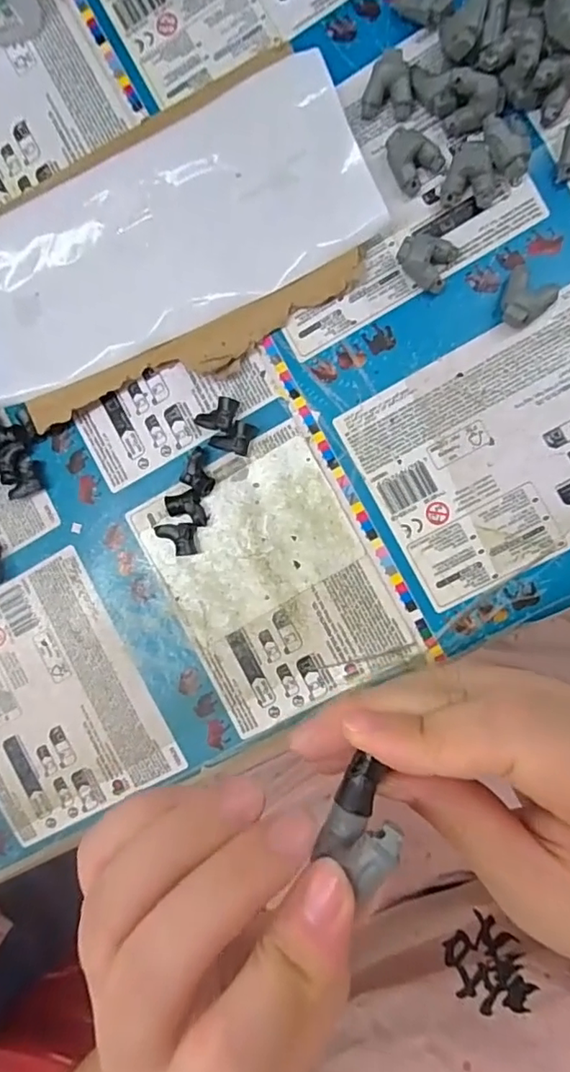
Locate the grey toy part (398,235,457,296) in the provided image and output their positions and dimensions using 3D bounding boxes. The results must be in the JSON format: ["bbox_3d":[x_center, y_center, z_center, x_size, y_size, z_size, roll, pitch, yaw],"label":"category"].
[{"bbox_3d":[0.066,-0.128,0.260,0.026,0.013,0.021,15,95,8],"label":"grey toy part"}]

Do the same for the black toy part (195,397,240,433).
[{"bbox_3d":[-0.034,-0.062,0.279,0.021,0.008,0.017,15,95,8],"label":"black toy part"}]

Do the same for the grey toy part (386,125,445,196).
[{"bbox_3d":[0.059,-0.177,0.256,0.022,0.008,0.024,-37,86,8],"label":"grey toy part"}]

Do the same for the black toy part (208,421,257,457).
[{"bbox_3d":[-0.026,-0.050,0.278,0.019,0.008,0.016,18,95,8],"label":"black toy part"}]

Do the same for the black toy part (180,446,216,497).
[{"bbox_3d":[-0.042,-0.033,0.281,0.016,0.009,0.021,24,96,7],"label":"black toy part"}]

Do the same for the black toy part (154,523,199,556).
[{"bbox_3d":[-0.056,0.002,0.284,0.020,0.010,0.017,-2,92,9],"label":"black toy part"}]

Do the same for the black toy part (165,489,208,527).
[{"bbox_3d":[-0.051,-0.013,0.282,0.017,0.011,0.019,-13,90,9],"label":"black toy part"}]

